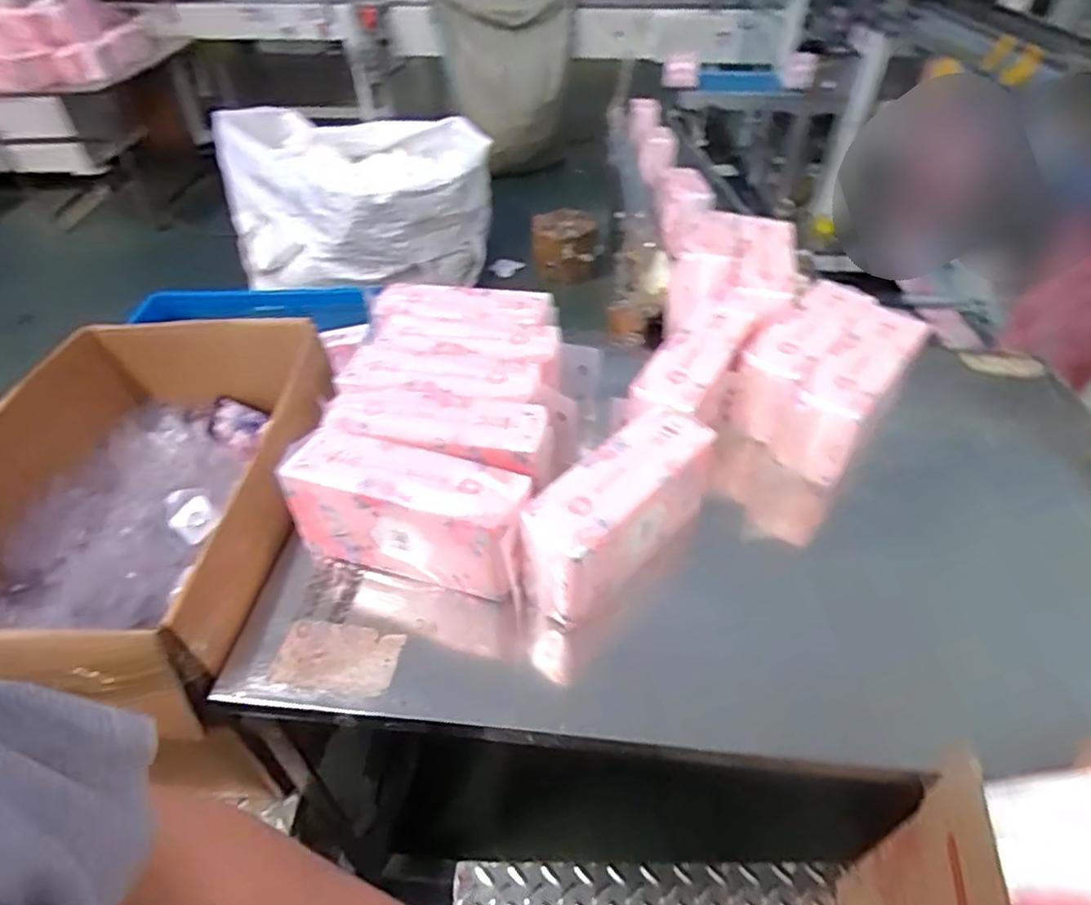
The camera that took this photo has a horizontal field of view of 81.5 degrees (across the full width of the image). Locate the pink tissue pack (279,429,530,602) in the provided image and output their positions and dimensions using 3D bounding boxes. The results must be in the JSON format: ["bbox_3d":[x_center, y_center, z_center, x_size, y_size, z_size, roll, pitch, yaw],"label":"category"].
[{"bbox_3d":[-0.156,0.073,0.745,0.286,0.131,0.107,10,45,11],"label":"pink tissue pack"}]

